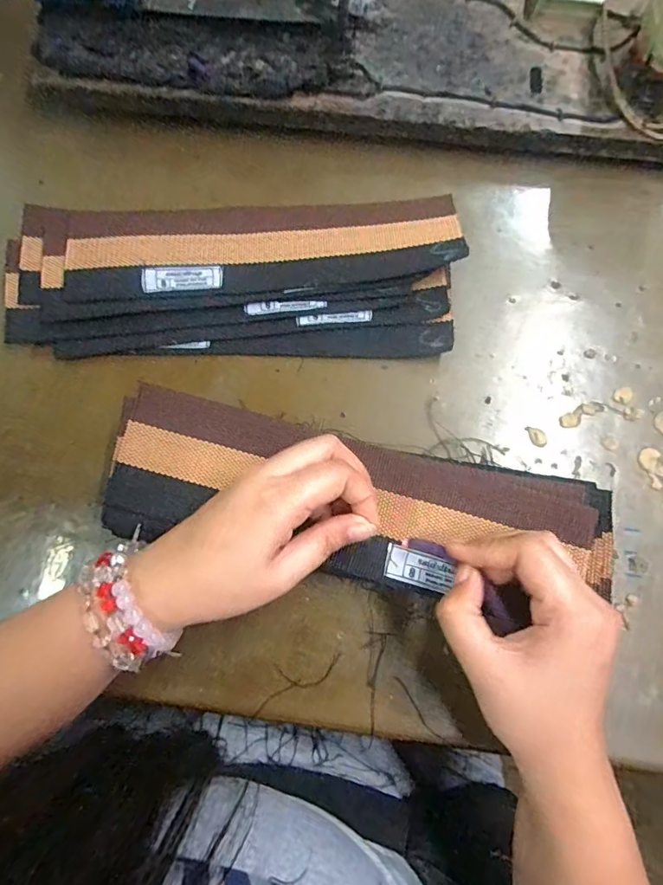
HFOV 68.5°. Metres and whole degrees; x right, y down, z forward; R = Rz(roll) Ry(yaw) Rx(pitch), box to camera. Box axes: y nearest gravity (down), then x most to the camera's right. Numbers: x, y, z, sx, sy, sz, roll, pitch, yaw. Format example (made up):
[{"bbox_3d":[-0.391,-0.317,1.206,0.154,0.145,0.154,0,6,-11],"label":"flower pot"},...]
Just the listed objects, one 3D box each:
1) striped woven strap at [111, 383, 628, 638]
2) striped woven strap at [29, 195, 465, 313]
[{"bbox_3d":[0.015,0.041,0.295,0.296,0.025,0.090,13,87,2],"label":"striped woven strap"},{"bbox_3d":[-0.066,-0.139,0.347,0.305,0.022,0.079,-4,75,0],"label":"striped woven strap"}]

